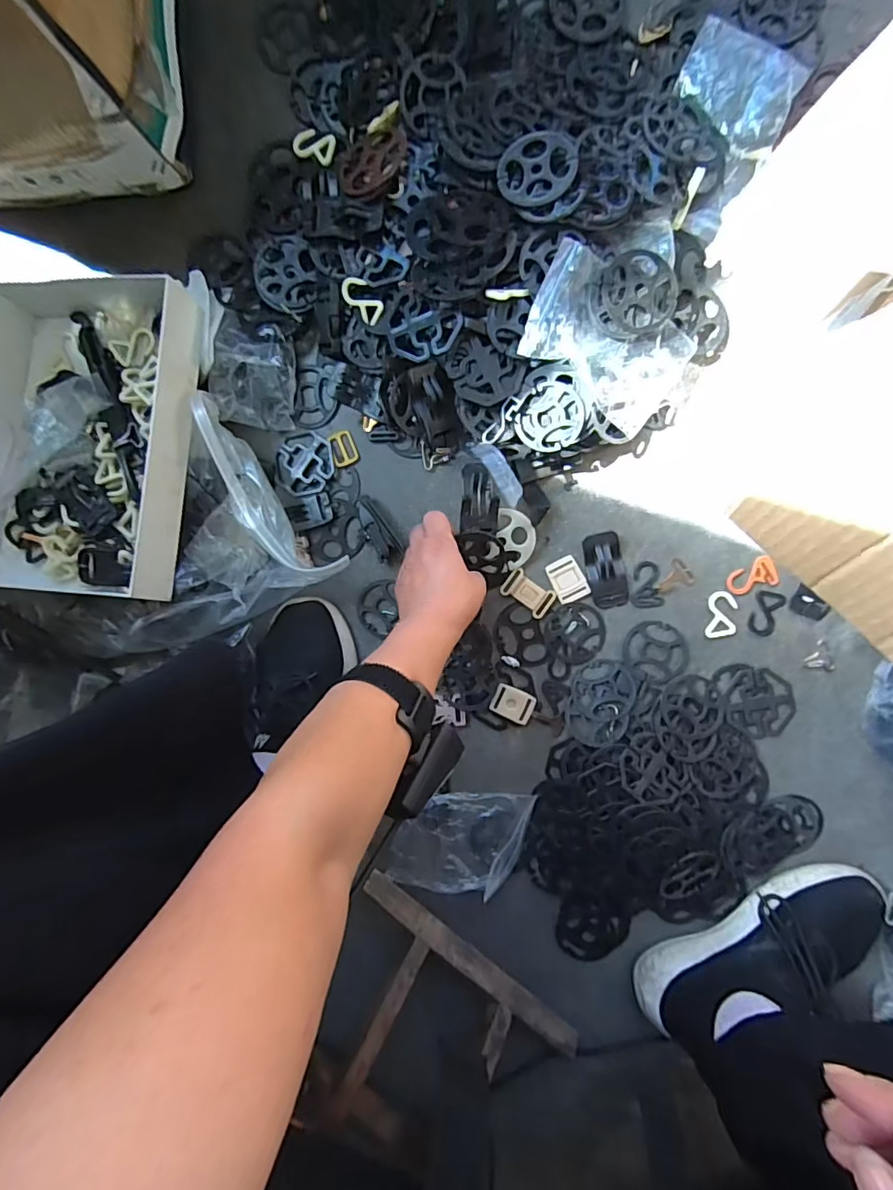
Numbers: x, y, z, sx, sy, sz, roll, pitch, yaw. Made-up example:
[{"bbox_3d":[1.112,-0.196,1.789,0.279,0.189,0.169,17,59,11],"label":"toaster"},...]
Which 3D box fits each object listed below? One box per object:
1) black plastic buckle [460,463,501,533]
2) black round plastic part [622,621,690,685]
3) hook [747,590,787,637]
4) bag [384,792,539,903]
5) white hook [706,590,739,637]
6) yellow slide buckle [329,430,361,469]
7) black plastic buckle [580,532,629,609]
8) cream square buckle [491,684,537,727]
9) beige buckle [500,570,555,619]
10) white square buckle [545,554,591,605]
[{"bbox_3d":[0.031,-0.085,0.473,0.035,0.008,0.063,0,117,-3],"label":"black plastic buckle"},{"bbox_3d":[0.203,0.055,0.508,0.062,0.006,0.056,40,99,1],"label":"black round plastic part"},{"bbox_3d":[0.302,0.018,0.499,0.027,0.005,0.042,18,97,6],"label":"hook"},{"bbox_3d":[0.013,0.258,0.543,0.147,0.021,0.104,-2,96,7],"label":"bag"},{"bbox_3d":[0.262,0.019,0.500,0.026,0.004,0.044,2,96,6],"label":"white hook"},{"bbox_3d":[-0.103,-0.146,0.526,0.025,0.004,0.033,-22,93,8],"label":"yellow slide buckle"},{"bbox_3d":[0.153,-0.024,0.503,0.035,0.012,0.071,-13,94,8],"label":"black plastic buckle"},{"bbox_3d":[0.068,0.111,0.533,0.043,0.007,0.032,22,98,4],"label":"cream square buckle"},{"bbox_3d":[0.080,-0.001,0.515,0.049,0.007,0.029,35,99,2],"label":"beige buckle"},{"bbox_3d":[0.118,-0.015,0.515,0.031,0.004,0.043,-27,93,8],"label":"white square buckle"}]

